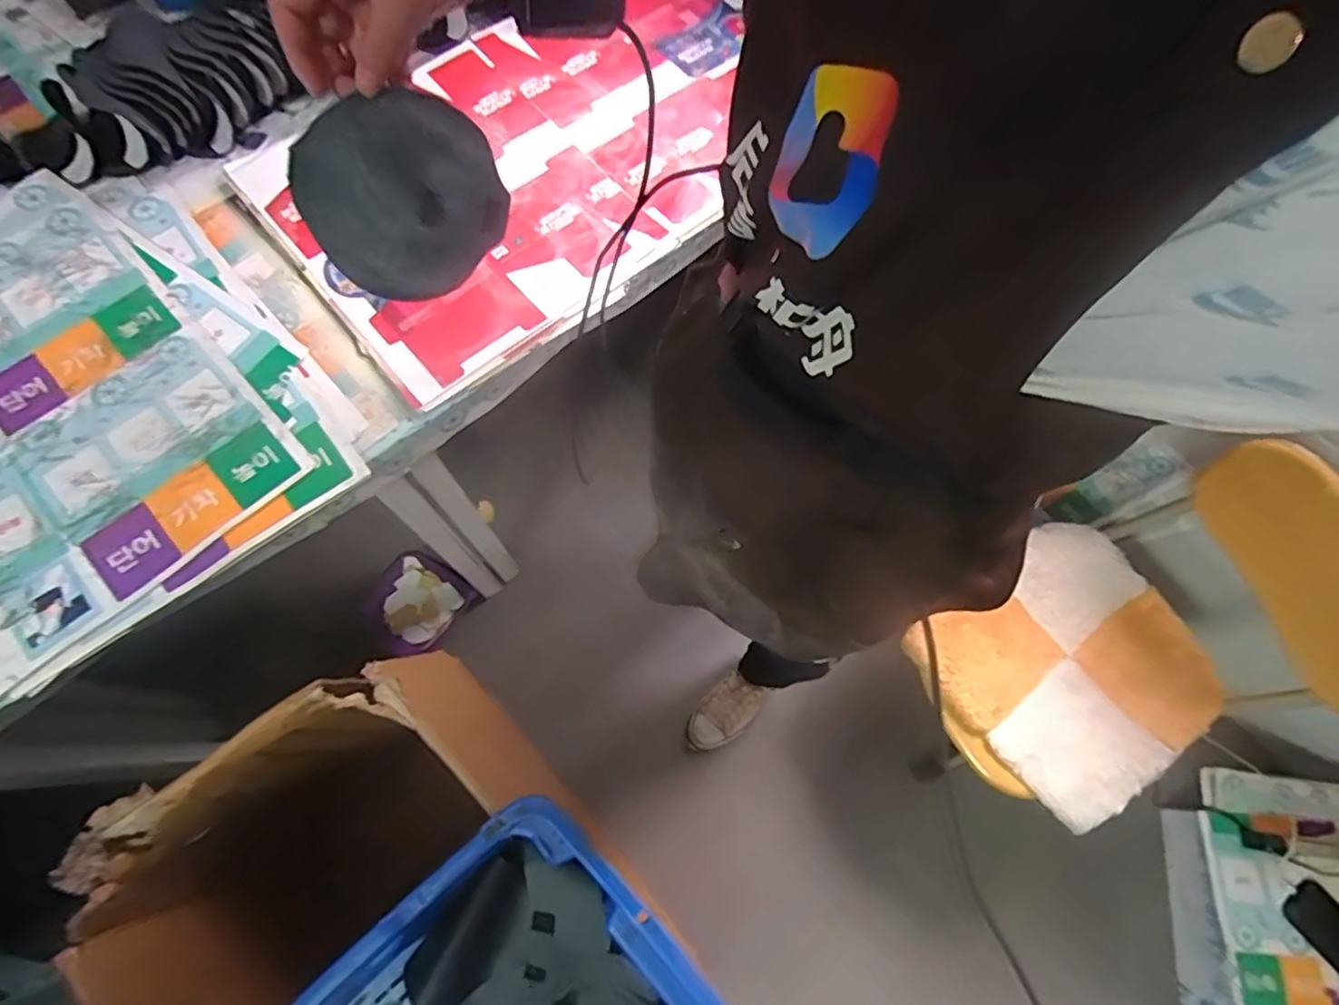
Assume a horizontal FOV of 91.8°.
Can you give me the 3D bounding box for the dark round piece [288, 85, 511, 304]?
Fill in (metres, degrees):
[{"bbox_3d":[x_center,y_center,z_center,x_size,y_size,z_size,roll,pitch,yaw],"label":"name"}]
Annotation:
[{"bbox_3d":[-0.197,-0.225,0.484,0.142,0.137,0.014,-36,47,14],"label":"dark round piece"}]

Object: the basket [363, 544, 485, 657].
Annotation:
[{"bbox_3d":[-0.539,0.207,1.387,0.193,0.089,0.192,40,73,12],"label":"basket"}]

